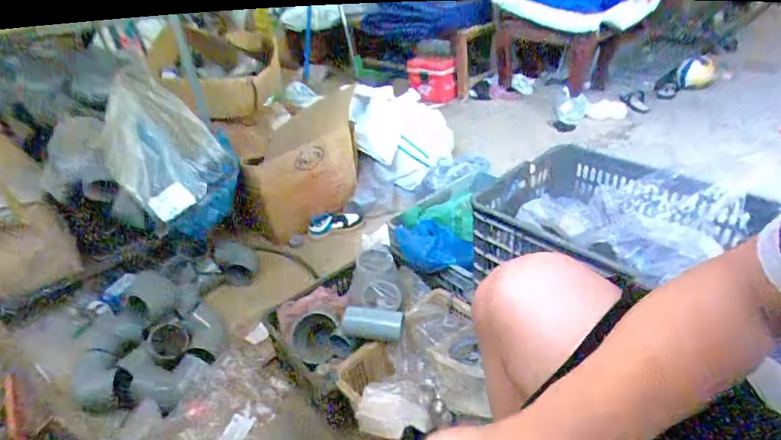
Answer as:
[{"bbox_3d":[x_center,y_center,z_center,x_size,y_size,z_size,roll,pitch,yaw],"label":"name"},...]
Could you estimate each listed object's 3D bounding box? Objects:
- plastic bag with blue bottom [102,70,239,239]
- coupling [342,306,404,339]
[{"bbox_3d":[-0.644,-0.199,1.300,0.278,0.423,0.231,-10,34,-5],"label":"plastic bag with blue bottom"},{"bbox_3d":[-0.040,0.225,0.945,0.129,0.059,0.047,8,32,-11],"label":"coupling"}]

